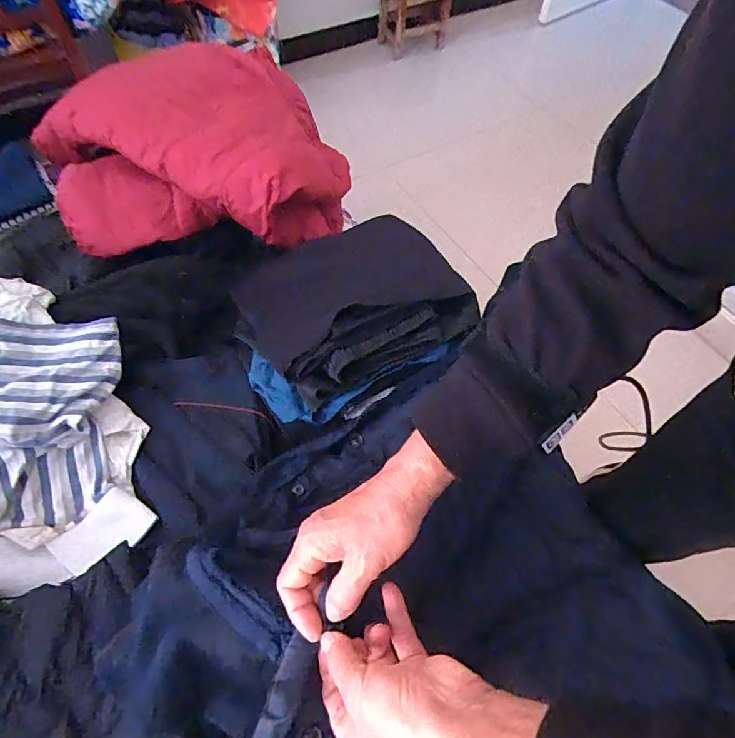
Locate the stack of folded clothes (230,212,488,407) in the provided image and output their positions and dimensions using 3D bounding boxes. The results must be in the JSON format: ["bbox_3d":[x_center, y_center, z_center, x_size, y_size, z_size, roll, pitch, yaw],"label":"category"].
[{"bbox_3d":[-0.023,-0.107,0.645,0.279,0.096,0.260,-25,63,-16],"label":"stack of folded clothes"}]

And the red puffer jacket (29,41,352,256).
[{"bbox_3d":[-0.272,-0.351,0.758,0.475,0.170,0.298,-10,60,-8],"label":"red puffer jacket"}]

